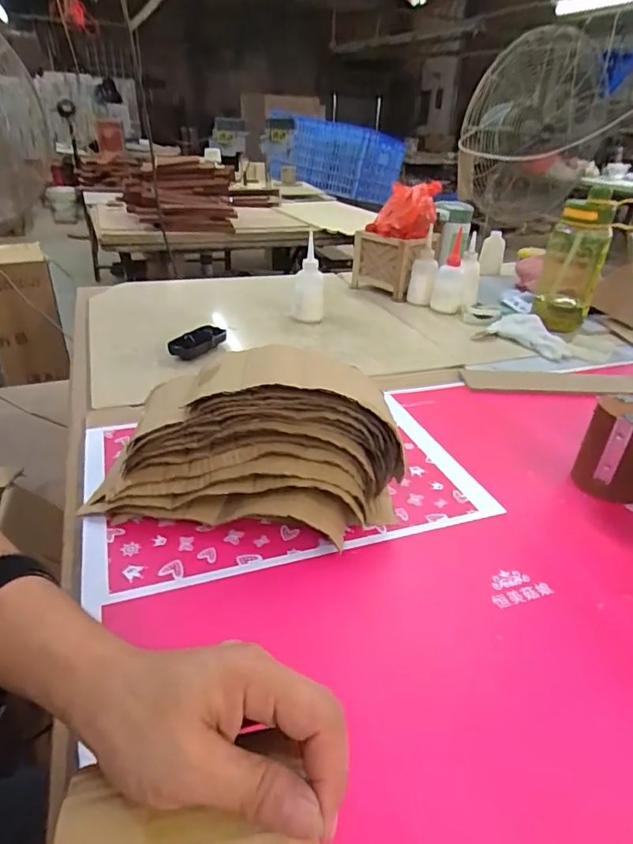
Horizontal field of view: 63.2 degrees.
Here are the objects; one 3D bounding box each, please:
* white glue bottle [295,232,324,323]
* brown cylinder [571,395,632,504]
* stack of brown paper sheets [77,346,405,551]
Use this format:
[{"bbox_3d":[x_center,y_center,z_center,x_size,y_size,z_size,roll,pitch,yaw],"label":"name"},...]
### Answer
[{"bbox_3d":[-0.016,-0.280,1.000,0.057,0.160,0.055,-1,31,-6],"label":"white glue bottle"},{"bbox_3d":[0.336,0.030,0.566,0.078,0.103,0.068,18,34,24],"label":"brown cylinder"},{"bbox_3d":[-0.063,0.035,0.483,0.296,0.150,0.092,-1,31,-5],"label":"stack of brown paper sheets"}]

